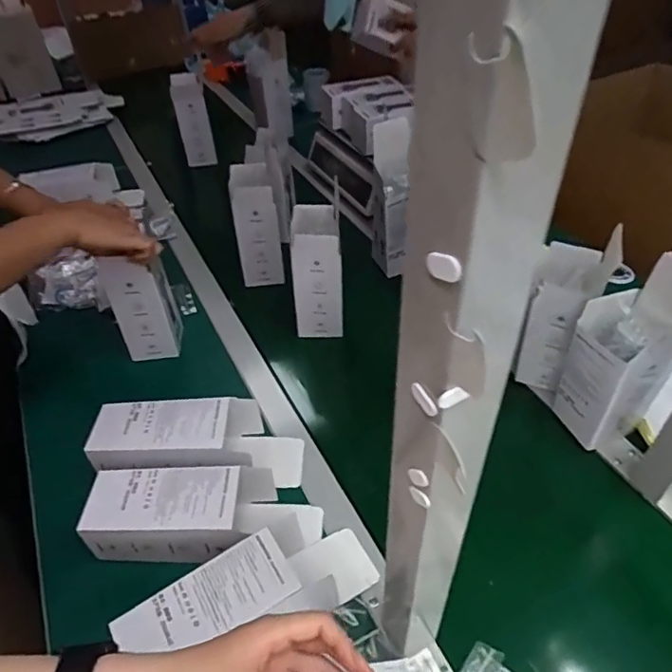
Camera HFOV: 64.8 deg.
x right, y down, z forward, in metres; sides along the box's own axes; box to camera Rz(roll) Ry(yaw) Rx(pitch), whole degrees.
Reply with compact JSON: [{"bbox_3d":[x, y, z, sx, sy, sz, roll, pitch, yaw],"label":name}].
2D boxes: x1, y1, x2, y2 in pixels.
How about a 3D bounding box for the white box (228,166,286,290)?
[{"bbox_3d":[-0.136,-0.183,0.908,0.071,0.202,0.091,-9,43,-5],"label":"white box"}]

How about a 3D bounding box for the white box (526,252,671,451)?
[{"bbox_3d":[0.324,0.022,0.613,0.080,0.245,0.096,-16,47,-10],"label":"white box"}]

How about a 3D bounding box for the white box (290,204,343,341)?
[{"bbox_3d":[-0.029,-0.096,0.805,0.071,0.188,0.086,-3,43,2],"label":"white box"}]

